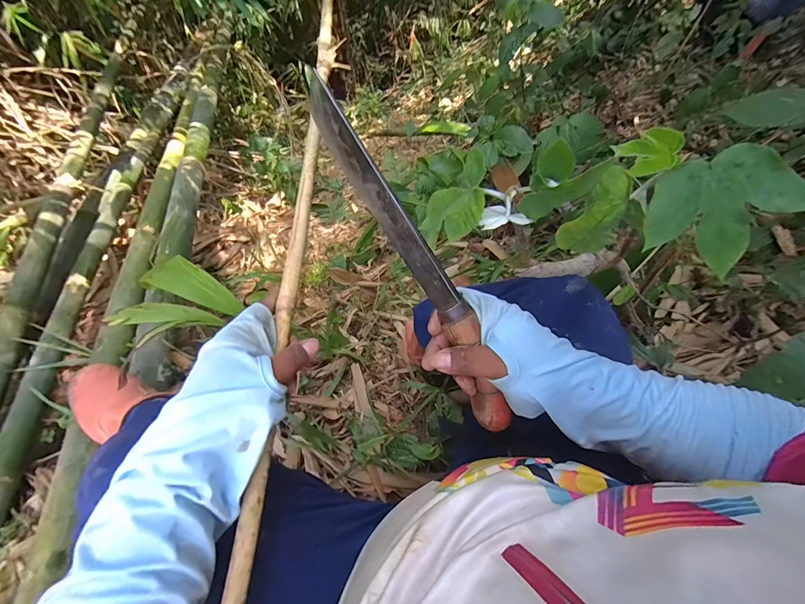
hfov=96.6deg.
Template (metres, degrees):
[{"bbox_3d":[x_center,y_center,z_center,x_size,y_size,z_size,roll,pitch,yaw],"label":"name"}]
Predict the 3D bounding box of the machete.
[{"bbox_3d":[0.012,-0.032,0.314,0.029,0.038,0.341,-32,97,-12],"label":"machete"}]

